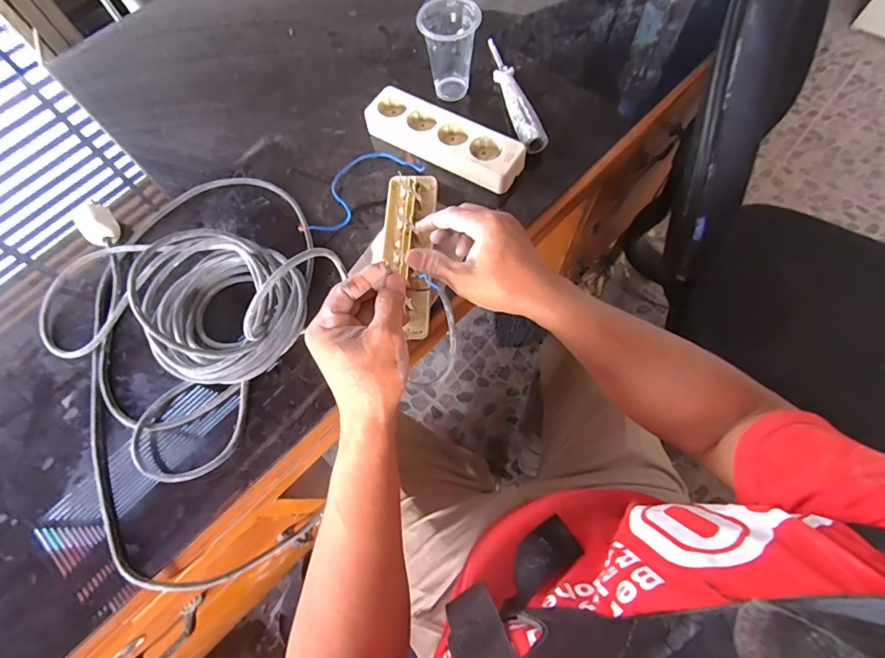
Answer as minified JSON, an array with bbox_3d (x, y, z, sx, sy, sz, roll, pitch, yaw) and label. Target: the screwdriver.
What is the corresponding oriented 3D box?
[{"bbox_3d":[0.091,-0.305,0.552,0.030,0.033,0.201,-11,68,-1],"label":"screwdriver"}]

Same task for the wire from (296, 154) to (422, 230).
[{"bbox_3d":[-0.106,-0.167,0.514,0.160,0.015,0.067,-39,72,-12],"label":"wire"}]

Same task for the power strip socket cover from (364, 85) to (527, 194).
[{"bbox_3d":[0.002,-0.230,0.524,0.198,0.035,0.062,32,73,14],"label":"power strip socket cover"}]

